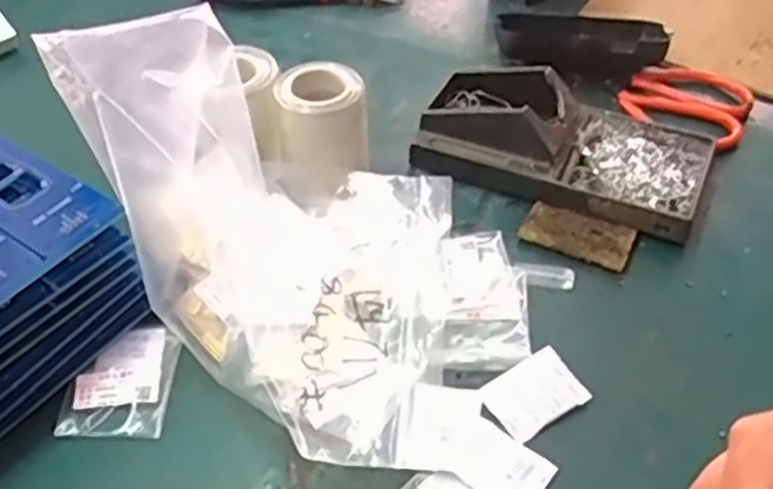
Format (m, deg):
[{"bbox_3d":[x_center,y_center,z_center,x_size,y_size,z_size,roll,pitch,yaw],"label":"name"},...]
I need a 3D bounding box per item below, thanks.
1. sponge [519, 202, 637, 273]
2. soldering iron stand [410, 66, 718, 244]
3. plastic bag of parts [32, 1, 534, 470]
[{"bbox_3d":[0.102,-0.006,0.416,0.056,0.008,0.032,21,50,20],"label":"sponge"},{"bbox_3d":[0.101,-0.062,0.447,0.157,0.041,0.081,19,50,18],"label":"soldering iron stand"},{"bbox_3d":[-0.021,-0.018,0.348,0.190,0.126,0.151,34,56,29],"label":"plastic bag of parts"}]

